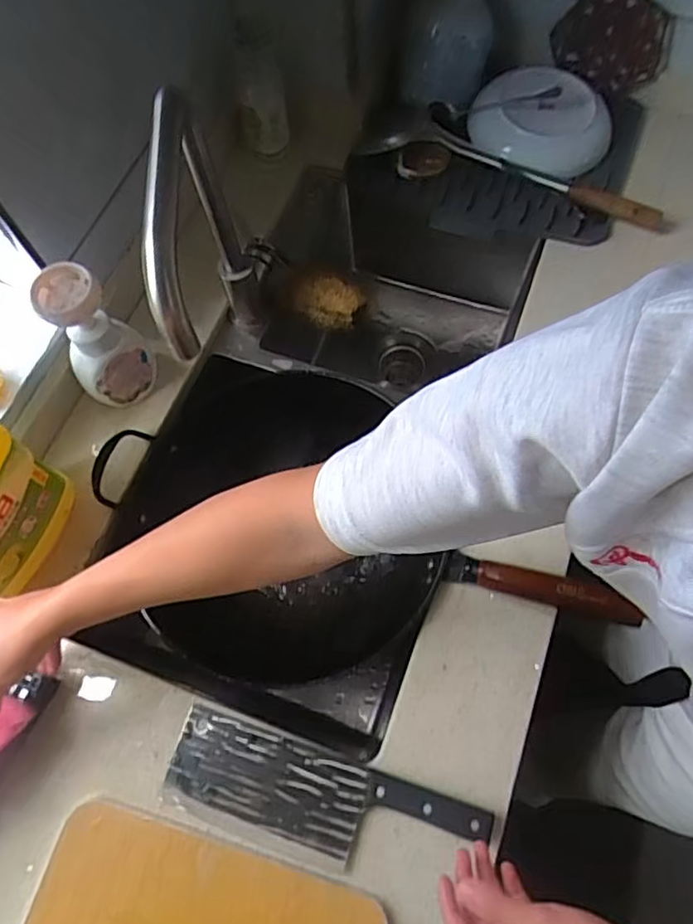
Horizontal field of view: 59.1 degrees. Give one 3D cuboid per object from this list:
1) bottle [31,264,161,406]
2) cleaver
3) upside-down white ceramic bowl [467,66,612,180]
[{"bbox_3d":[-0.262,-0.127,0.646,0.069,0.156,0.076,12,69,7],"label":"bottle"},{"bbox_3d":[-0.026,0.305,0.543,0.281,0.022,0.086,16,70,9],"label":"cleaver"},{"bbox_3d":[0.270,-0.478,0.829,0.184,0.055,0.171,0,68,1],"label":"upside-down white ceramic bowl"}]

